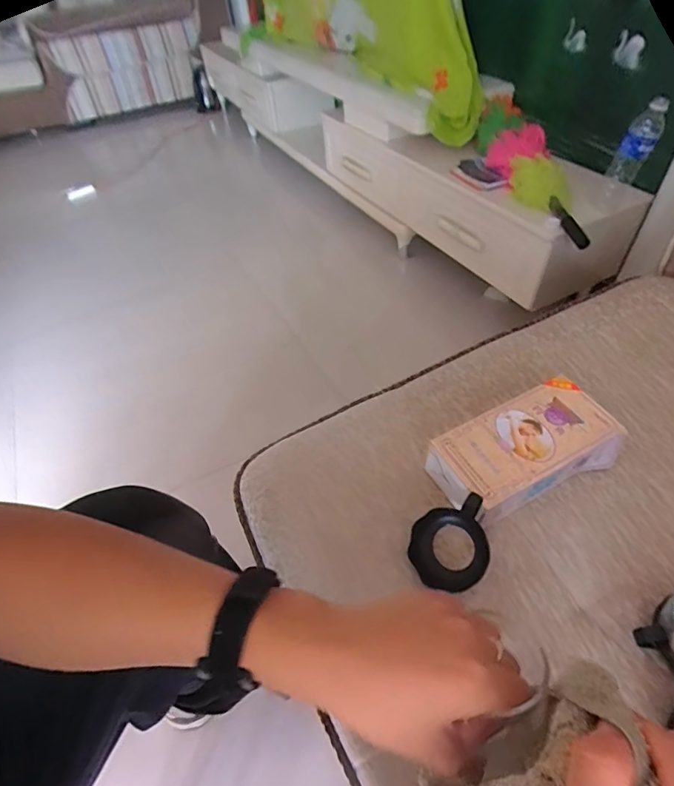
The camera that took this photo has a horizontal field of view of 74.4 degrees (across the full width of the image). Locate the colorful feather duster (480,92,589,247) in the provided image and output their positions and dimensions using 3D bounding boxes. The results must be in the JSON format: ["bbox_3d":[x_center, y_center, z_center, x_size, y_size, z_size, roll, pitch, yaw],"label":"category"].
[{"bbox_3d":[0.454,-0.551,1.069,0.147,0.111,0.570,-2,49,4],"label":"colorful feather duster"}]

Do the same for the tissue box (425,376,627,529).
[{"bbox_3d":[0.207,0.067,0.501,0.204,0.066,0.101,-22,53,-14],"label":"tissue box"}]

